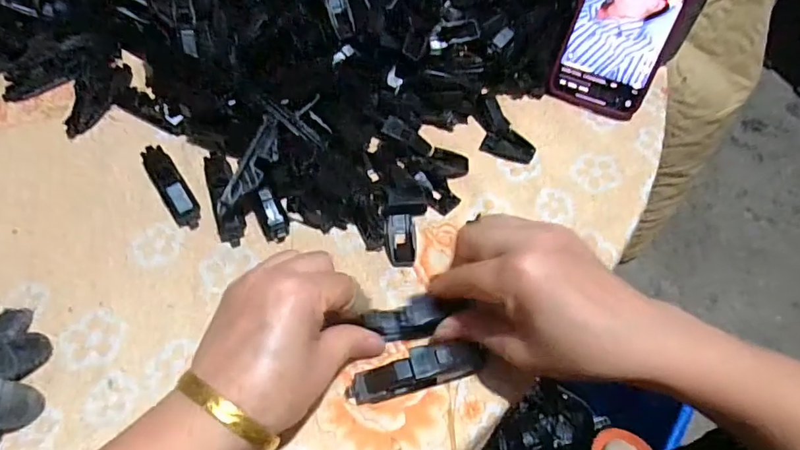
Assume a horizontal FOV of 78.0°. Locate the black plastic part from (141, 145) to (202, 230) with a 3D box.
[{"bbox_3d":[-0.168,-0.030,0.358,0.019,0.016,0.081,-32,63,-19],"label":"black plastic part"}]

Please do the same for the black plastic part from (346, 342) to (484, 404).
[{"bbox_3d":[0.009,0.084,0.283,0.078,0.019,0.018,-13,58,-8],"label":"black plastic part"}]

